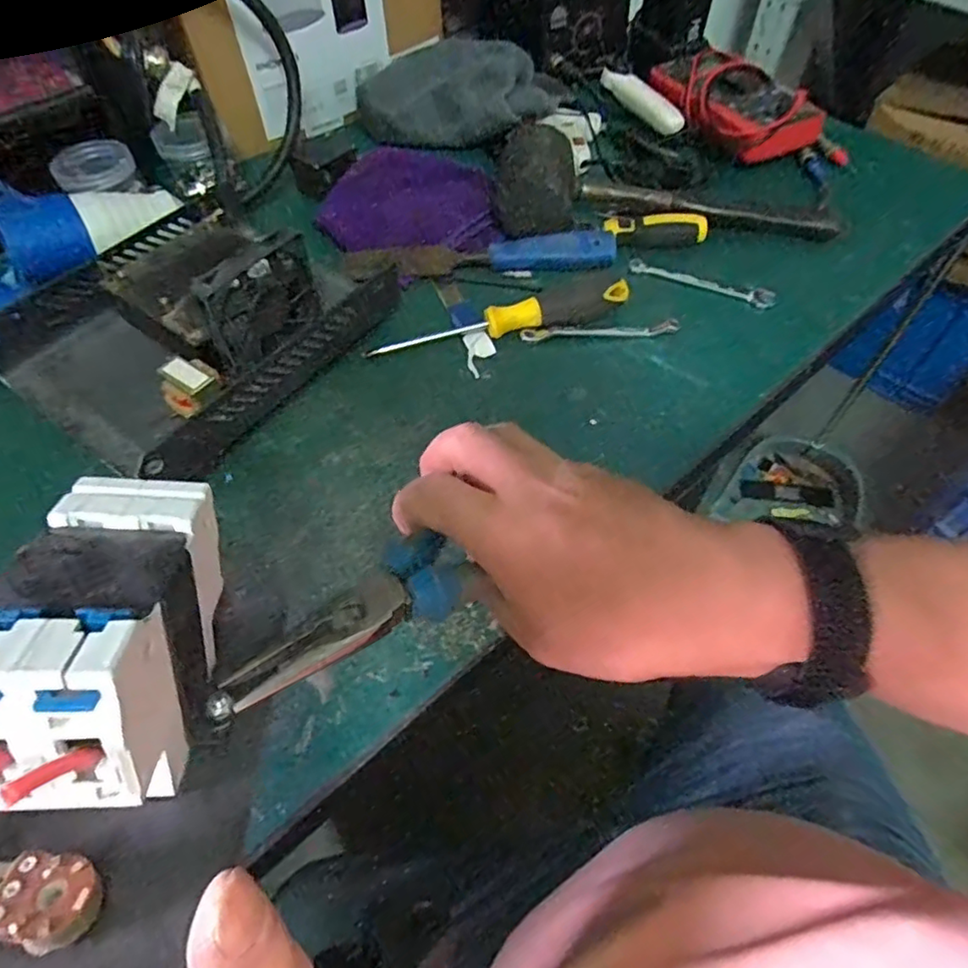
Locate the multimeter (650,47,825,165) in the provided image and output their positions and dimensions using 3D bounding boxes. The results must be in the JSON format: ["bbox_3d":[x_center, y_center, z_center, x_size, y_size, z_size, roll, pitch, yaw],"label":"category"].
[{"bbox_3d":[0.253,-0.391,0.596,0.104,0.049,0.190,-17,58,-10],"label":"multimeter"}]

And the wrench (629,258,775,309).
[{"bbox_3d":[0.180,-0.168,0.496,0.117,0.009,0.017,16,58,11],"label":"wrench"}]

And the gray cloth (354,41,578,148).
[{"bbox_3d":[-0.023,-0.403,0.618,0.212,0.045,0.115,-7,57,-4],"label":"gray cloth"}]

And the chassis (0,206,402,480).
[{"bbox_3d":[-0.210,-0.130,0.409,0.191,0.084,0.217,32,62,19],"label":"chassis"}]

